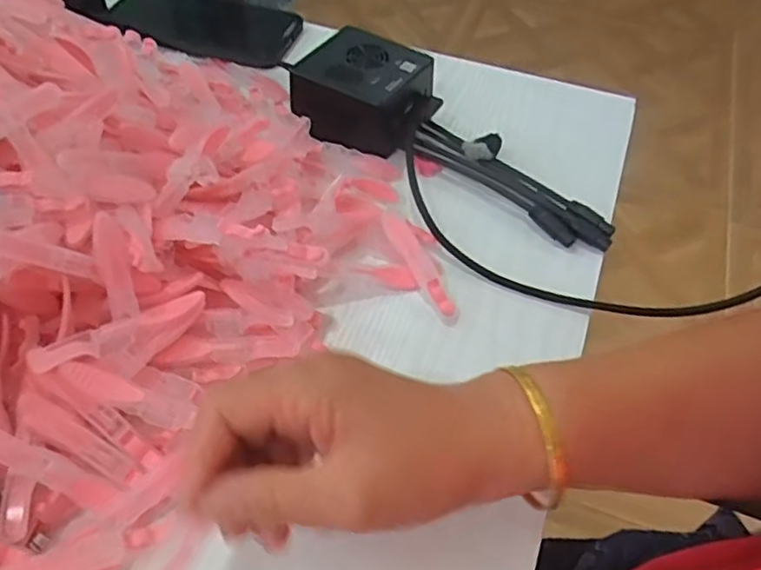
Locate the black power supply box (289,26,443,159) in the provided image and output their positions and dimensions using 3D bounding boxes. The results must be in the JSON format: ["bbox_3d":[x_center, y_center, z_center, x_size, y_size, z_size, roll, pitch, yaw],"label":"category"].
[{"bbox_3d":[-0.009,-0.134,0.458,0.087,0.046,0.073,28,54,19],"label":"black power supply box"}]

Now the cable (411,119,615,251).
[{"bbox_3d":[0.086,-0.068,0.434,0.146,0.021,0.034,33,56,22],"label":"cable"}]

